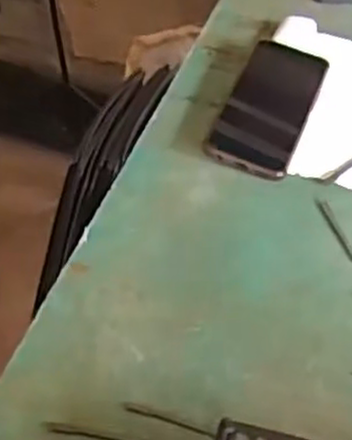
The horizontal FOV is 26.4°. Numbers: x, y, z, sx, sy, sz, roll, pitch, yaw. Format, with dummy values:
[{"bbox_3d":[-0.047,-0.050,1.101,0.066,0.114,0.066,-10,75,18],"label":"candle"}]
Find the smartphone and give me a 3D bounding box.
[{"bbox_3d":[0.087,-0.105,0.693,0.073,0.012,0.171,15,50,15],"label":"smartphone"}]

